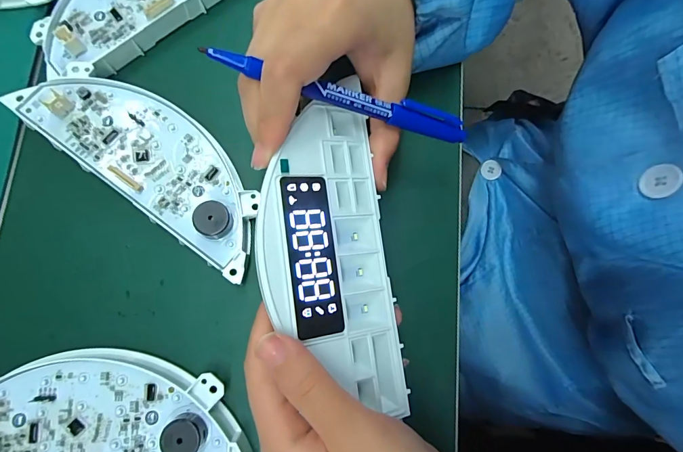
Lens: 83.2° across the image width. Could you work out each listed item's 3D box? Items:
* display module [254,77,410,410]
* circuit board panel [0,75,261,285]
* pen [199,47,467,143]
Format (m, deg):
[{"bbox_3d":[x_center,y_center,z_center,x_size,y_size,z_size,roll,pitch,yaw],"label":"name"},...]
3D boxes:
[{"bbox_3d":[-0.008,0.013,0.187,0.064,0.014,0.152,-5,83,-31],"label":"display module"},{"bbox_3d":[-0.116,-0.042,0.245,0.168,0.031,0.063,36,82,7],"label":"circuit board panel"},{"bbox_3d":[0.004,-0.063,0.187,0.133,0.008,0.012,10,79,-19],"label":"pen"}]

